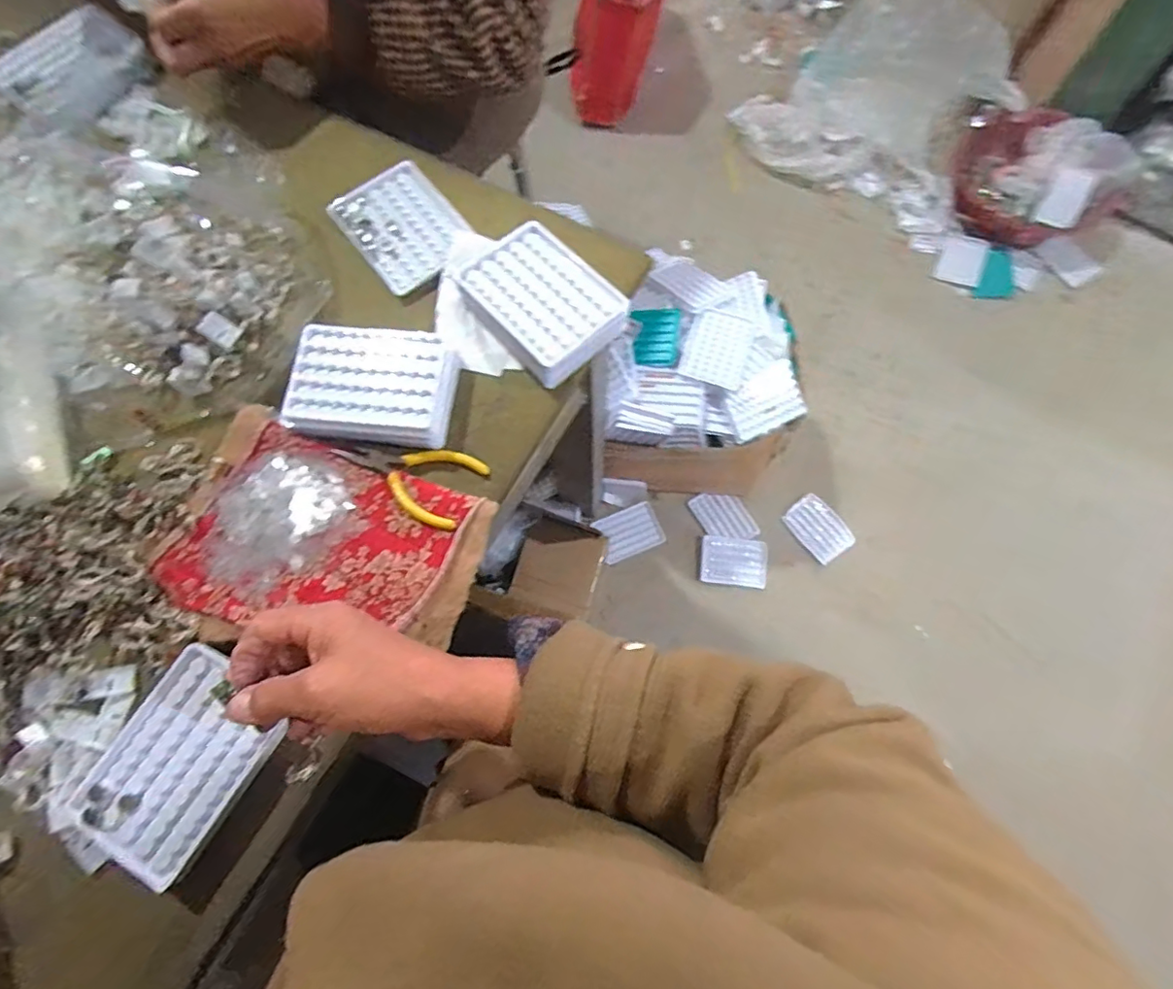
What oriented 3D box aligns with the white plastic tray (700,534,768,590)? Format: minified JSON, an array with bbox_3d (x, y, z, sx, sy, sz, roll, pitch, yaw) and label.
[{"bbox_3d":[0.302,0.136,1.169,0.141,0.008,0.098,9,69,-7],"label":"white plastic tray"}]

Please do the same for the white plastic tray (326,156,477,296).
[{"bbox_3d":[-0.173,-0.254,0.539,0.096,0.014,0.124,-36,77,-10],"label":"white plastic tray"}]

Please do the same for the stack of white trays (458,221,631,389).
[{"bbox_3d":[-0.039,-0.169,0.504,0.095,0.033,0.128,-39,77,-11],"label":"stack of white trays"}]

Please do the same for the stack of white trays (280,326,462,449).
[{"bbox_3d":[-0.176,-0.093,0.480,0.122,0.030,0.102,7,73,2],"label":"stack of white trays"}]

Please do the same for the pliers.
[{"bbox_3d":[-0.147,-0.017,0.469,0.115,0.012,0.064,19,74,6],"label":"pliers"}]

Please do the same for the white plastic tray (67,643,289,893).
[{"bbox_3d":[-0.275,0.180,0.390,0.092,0.016,0.121,30,76,9],"label":"white plastic tray"}]

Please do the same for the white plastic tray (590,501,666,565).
[{"bbox_3d":[0.086,0.078,1.177,0.126,0.010,0.093,-23,86,-4],"label":"white plastic tray"}]

